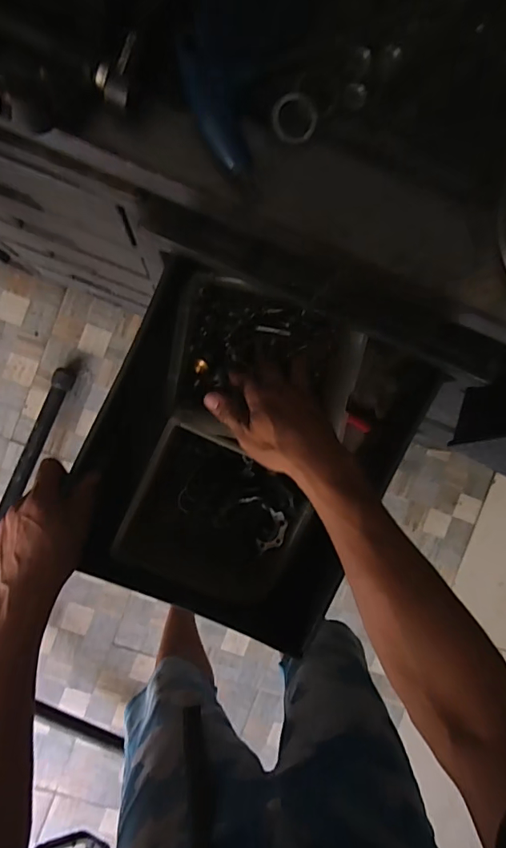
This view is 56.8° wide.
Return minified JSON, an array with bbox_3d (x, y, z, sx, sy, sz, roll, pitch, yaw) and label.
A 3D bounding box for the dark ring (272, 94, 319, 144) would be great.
[{"bbox_3d":[0.028,-0.202,0.308,0.030,0.004,0.030,0,93,-6],"label":"dark ring"}]

